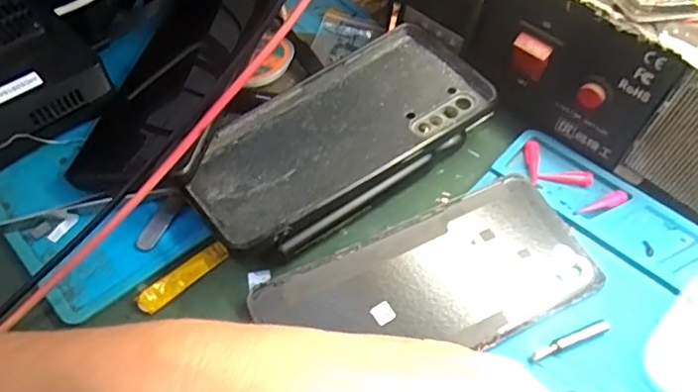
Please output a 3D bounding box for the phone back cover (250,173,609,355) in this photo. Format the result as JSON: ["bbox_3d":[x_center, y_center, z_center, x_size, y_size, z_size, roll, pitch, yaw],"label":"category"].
[{"bbox_3d":[0.040,0.041,0.257,0.150,0.004,0.070,-23,59,-16],"label":"phone back cover"}]

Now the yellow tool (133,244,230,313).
[{"bbox_3d":[-0.077,0.037,0.259,0.046,0.004,0.011,-37,64,-23],"label":"yellow tool"}]

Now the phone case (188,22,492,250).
[{"bbox_3d":[-0.004,-0.034,0.288,0.160,0.019,0.076,-35,60,-19],"label":"phone case"}]

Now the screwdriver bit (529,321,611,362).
[{"bbox_3d":[0.097,0.063,0.244,0.039,0.004,0.005,-18,58,-13],"label":"screwdriver bit"}]

